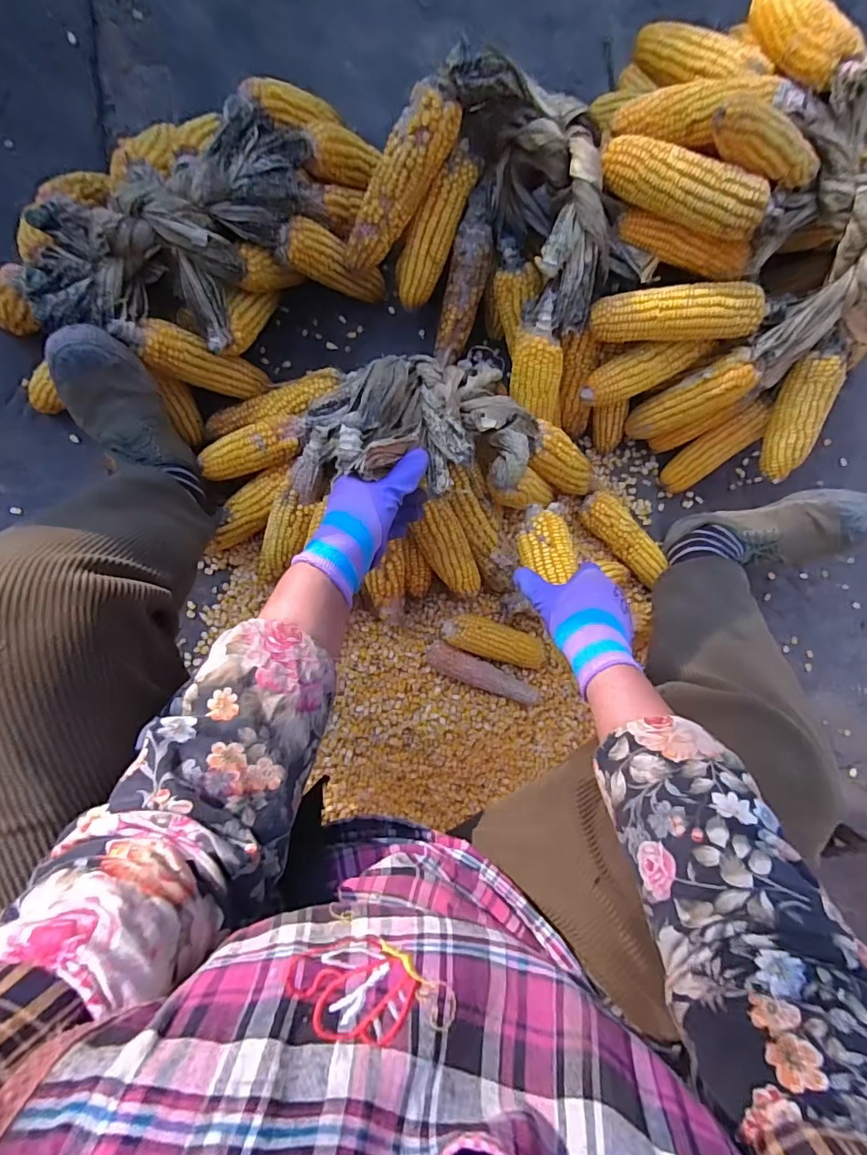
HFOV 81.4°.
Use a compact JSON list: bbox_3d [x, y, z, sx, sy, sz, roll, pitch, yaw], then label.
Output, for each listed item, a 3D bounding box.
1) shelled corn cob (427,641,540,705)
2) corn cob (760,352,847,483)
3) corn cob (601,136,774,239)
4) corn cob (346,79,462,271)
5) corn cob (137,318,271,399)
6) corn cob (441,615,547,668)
[{"bbox_3d":[0.069,0.135,0.693,0.163,0.041,0.037,26,87,-5],"label":"shelled corn cob"},{"bbox_3d":[0.463,-0.201,0.641,0.045,0.051,0.158,-2,122,-7],"label":"corn cob"},{"bbox_3d":[0.259,-0.407,0.527,0.175,0.051,0.041,29,84,8],"label":"corn cob"},{"bbox_3d":[-0.042,-0.440,0.573,0.056,0.199,0.043,50,46,-3],"label":"corn cob"},{"bbox_3d":[-0.275,-0.265,0.629,0.046,0.174,0.051,-4,87,30],"label":"corn cob"},{"bbox_3d":[0.087,0.087,0.680,0.149,0.037,0.048,19,88,-5],"label":"corn cob"}]

